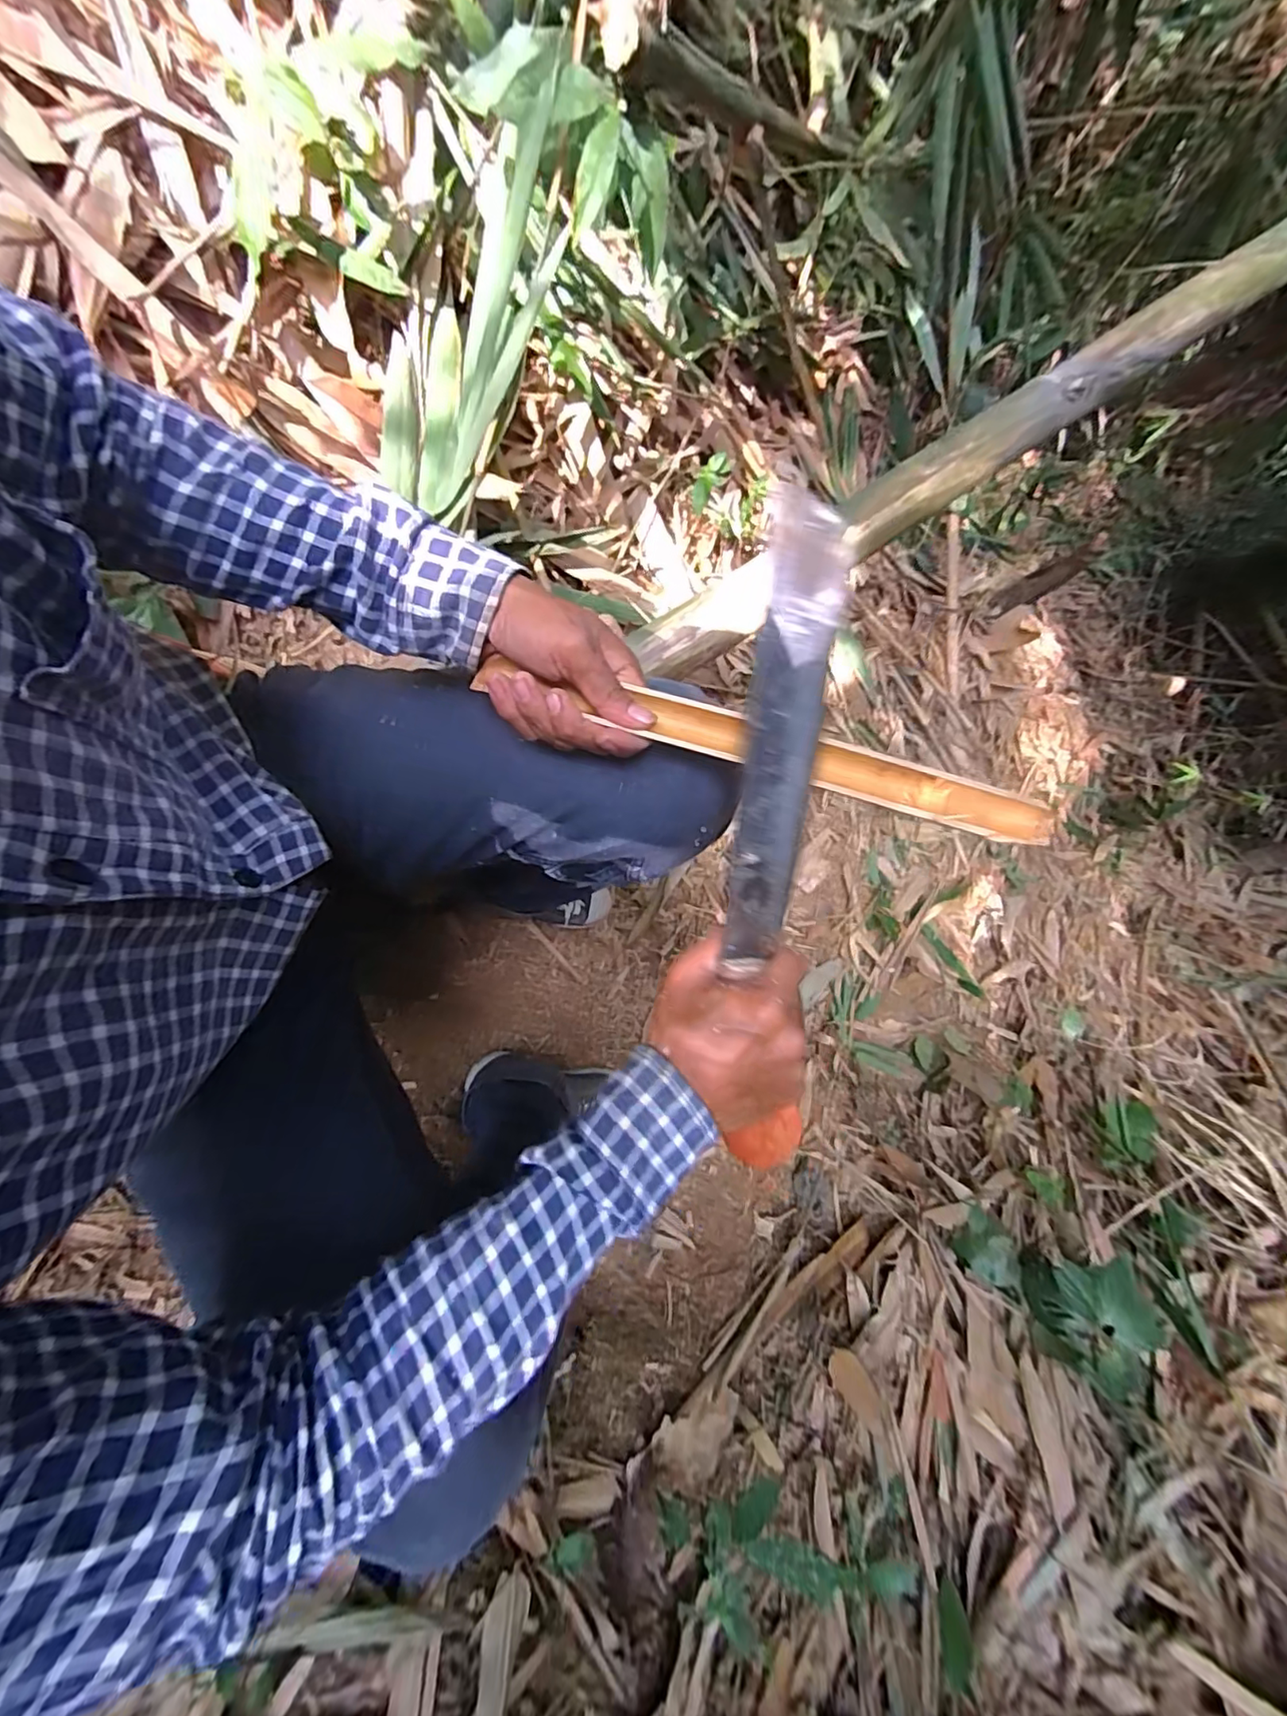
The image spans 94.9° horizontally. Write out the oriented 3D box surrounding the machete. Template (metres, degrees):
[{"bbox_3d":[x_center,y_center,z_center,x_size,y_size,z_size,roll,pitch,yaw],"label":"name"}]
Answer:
[{"bbox_3d":[0.076,0.012,0.337,0.053,0.024,0.383,2,105,1],"label":"machete"}]

